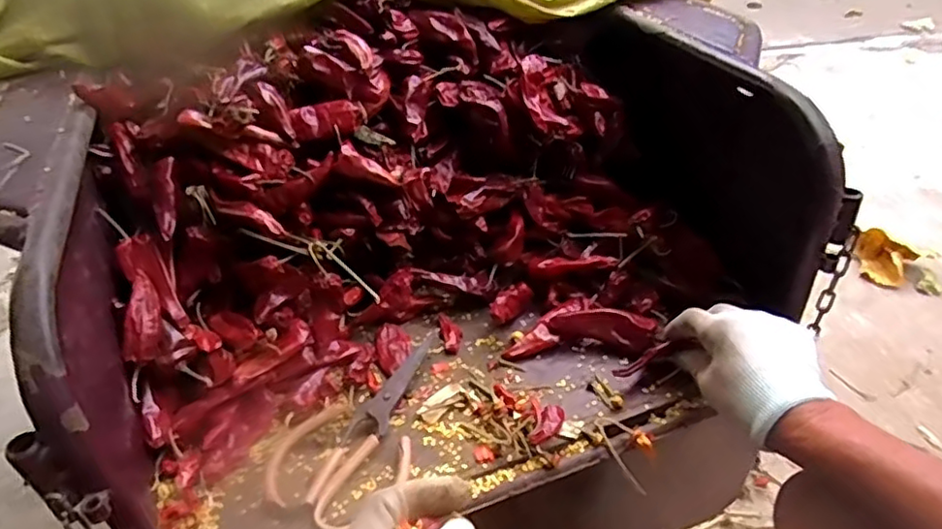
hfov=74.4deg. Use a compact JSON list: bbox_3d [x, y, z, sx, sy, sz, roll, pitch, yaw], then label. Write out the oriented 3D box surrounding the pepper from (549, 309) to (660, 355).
[{"bbox_3d":[0.122,0.057,0.569,0.092,0.028,0.024,12,43,18],"label":"pepper"}]

